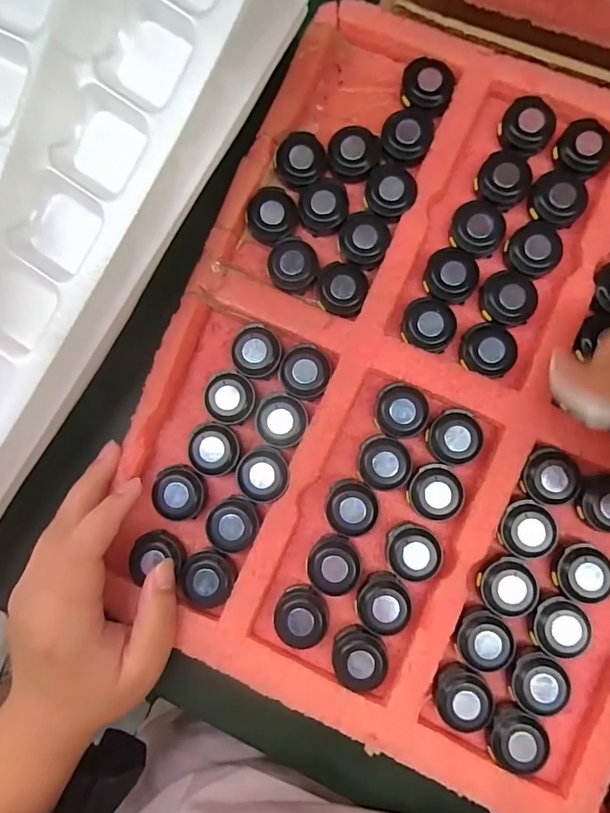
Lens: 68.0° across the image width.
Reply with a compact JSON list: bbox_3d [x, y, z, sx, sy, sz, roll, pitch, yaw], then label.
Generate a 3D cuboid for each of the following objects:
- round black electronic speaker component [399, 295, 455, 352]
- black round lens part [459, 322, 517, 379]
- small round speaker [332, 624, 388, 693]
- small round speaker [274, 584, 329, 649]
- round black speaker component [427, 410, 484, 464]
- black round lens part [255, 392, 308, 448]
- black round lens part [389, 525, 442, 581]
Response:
[{"bbox_3d":[0.070,-0.046,0.257,0.030,0.013,0.029,0,86,3],"label":"round black electronic speaker component"},{"bbox_3d":[0.103,-0.032,0.252,0.029,0.009,0.029,0,86,3],"label":"black round lens part"},{"bbox_3d":[0.029,0.135,0.244,0.028,0.013,0.029,0,86,3],"label":"small round speaker"},{"bbox_3d":[-0.002,0.114,0.246,0.028,0.012,0.029,0,86,3],"label":"small round speaker"},{"bbox_3d":[0.083,0.017,0.249,0.029,0.006,0.028,0,86,3],"label":"round black speaker component"},{"bbox_3d":[-0.013,0.008,0.256,0.028,0.012,0.030,0,86,3],"label":"black round lens part"},{"bbox_3d":[0.060,0.080,0.246,0.029,0.010,0.029,0,86,3],"label":"black round lens part"}]

